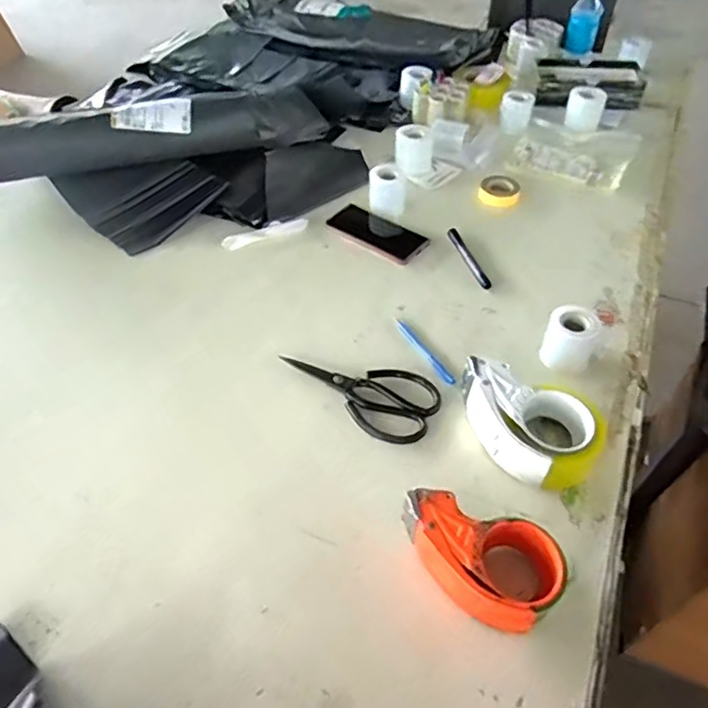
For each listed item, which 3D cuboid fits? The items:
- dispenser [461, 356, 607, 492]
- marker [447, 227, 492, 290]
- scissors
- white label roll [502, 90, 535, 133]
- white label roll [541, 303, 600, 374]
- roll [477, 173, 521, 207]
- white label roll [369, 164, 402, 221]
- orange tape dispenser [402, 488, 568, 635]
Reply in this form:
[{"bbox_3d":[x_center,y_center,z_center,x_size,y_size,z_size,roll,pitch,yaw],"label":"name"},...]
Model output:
[{"bbox_3d":[0.191,0.079,0.679,0.175,0.059,0.096,29,54,24],"label":"dispenser"},{"bbox_3d":[0.177,-0.148,0.916,0.017,0.020,0.139,-14,49,-12],"label":"marker"},{"bbox_3d":[0.004,0.039,0.751,0.207,0.006,0.103,23,52,20],"label":"scissors"},{"bbox_3d":[0.318,-0.476,1.153,0.056,0.065,0.051,11,49,10],"label":"white label roll"},{"bbox_3d":[0.277,-0.021,0.756,0.064,0.059,0.053,16,50,14],"label":"white label roll"},{"bbox_3d":[0.250,-0.282,1.017,0.068,0.022,0.079,11,49,10],"label":"roll"},{"bbox_3d":[0.054,-0.270,0.976,0.055,0.063,0.050,-9,48,-8],"label":"white label roll"},{"bbox_3d":[0.117,0.198,0.569,0.156,0.056,0.091,17,50,15],"label":"orange tape dispenser"}]

